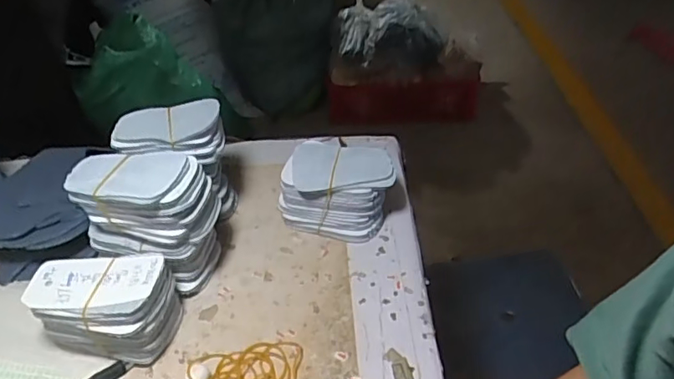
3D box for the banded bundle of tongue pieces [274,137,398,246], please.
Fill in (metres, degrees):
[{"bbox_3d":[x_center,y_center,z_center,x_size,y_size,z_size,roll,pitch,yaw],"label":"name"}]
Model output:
[{"bbox_3d":[0.003,-0.001,0.550,0.102,0.067,0.083,12,43,18],"label":"banded bundle of tongue pieces"}]

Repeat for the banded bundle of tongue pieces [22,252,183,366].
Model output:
[{"bbox_3d":[-0.190,0.096,0.450,0.103,0.066,0.068,4,41,9],"label":"banded bundle of tongue pieces"}]

